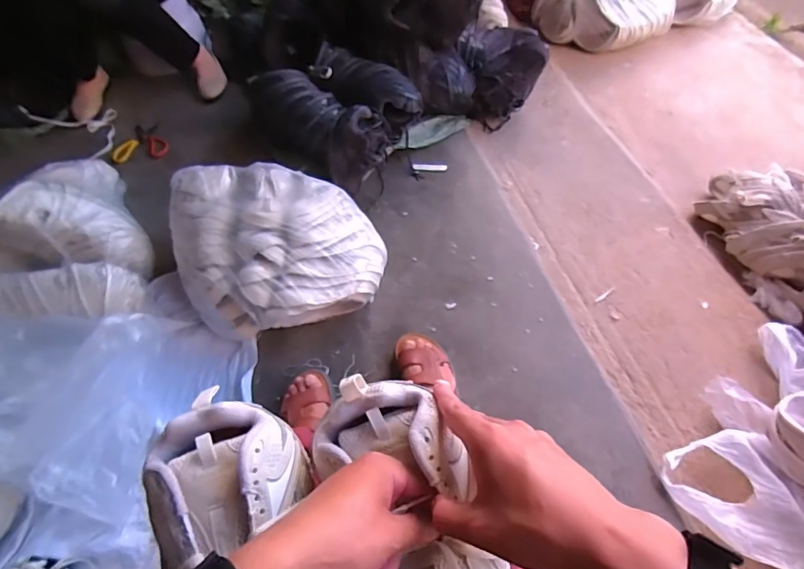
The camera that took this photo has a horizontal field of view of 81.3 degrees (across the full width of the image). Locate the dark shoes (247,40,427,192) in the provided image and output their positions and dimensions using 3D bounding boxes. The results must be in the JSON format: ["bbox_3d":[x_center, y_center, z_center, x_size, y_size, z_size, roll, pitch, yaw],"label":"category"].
[{"bbox_3d":[-0.203,-0.469,1.264,0.459,0.181,0.314,36,66,22],"label":"dark shoes"}]

